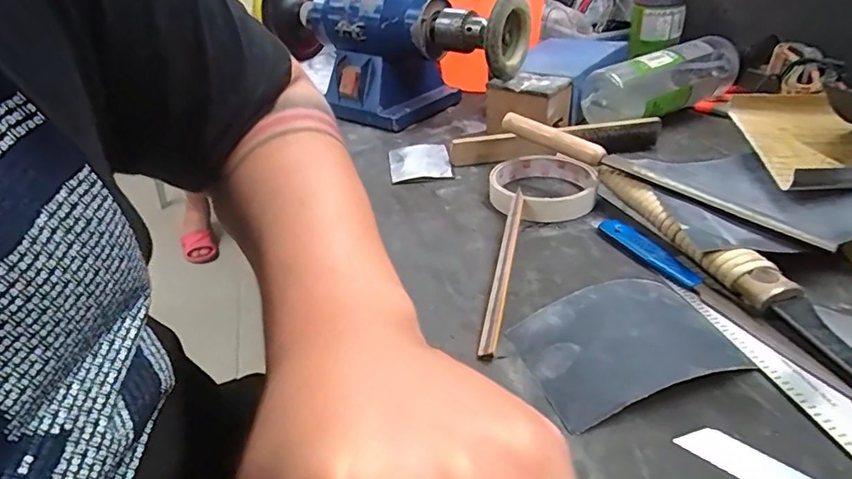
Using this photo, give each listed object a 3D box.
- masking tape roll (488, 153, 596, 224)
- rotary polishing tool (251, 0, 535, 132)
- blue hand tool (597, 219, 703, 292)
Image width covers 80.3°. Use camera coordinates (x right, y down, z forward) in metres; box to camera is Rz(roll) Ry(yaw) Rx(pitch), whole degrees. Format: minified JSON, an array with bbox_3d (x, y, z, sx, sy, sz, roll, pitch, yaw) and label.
[{"bbox_3d":[0.093,-0.043,0.408,0.081,0.020,0.085,5,34,16],"label":"masking tape roll"},{"bbox_3d":[-0.042,-0.217,0.583,0.325,0.141,0.126,22,42,36],"label":"rotary polishing tool"},{"bbox_3d":[0.145,0.007,0.334,0.016,0.007,0.084,-15,34,-15],"label":"blue hand tool"}]

